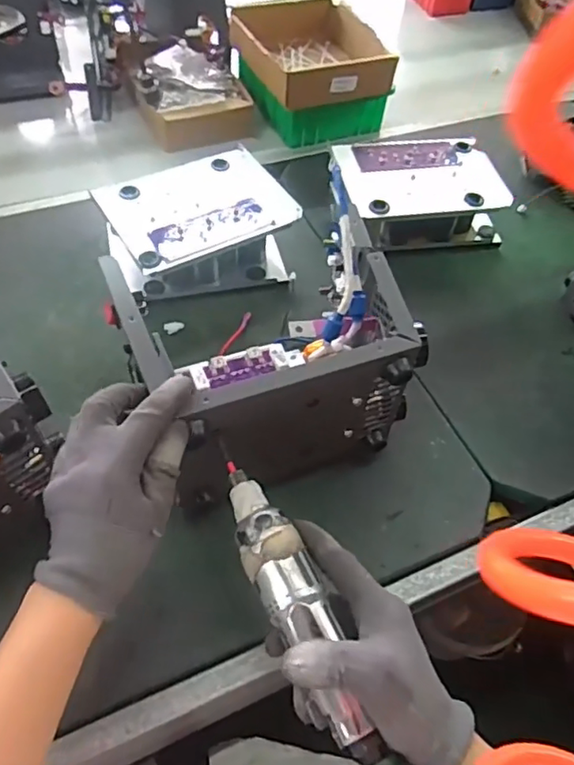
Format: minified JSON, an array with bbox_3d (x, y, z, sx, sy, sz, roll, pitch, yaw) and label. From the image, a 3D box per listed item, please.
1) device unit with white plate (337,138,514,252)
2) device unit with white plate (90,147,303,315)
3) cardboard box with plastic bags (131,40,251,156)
[{"bbox_3d":[0.162,-0.244,0.758,0.200,0.084,0.146,-5,55,-8],"label":"device unit with white plate"},{"bbox_3d":[-0.104,-0.183,0.697,0.214,0.073,0.171,-15,57,-15],"label":"device unit with white plate"},{"bbox_3d":[-0.143,-0.432,0.892,0.153,0.075,0.150,-16,57,-15],"label":"cardboard box with plastic bags"}]

